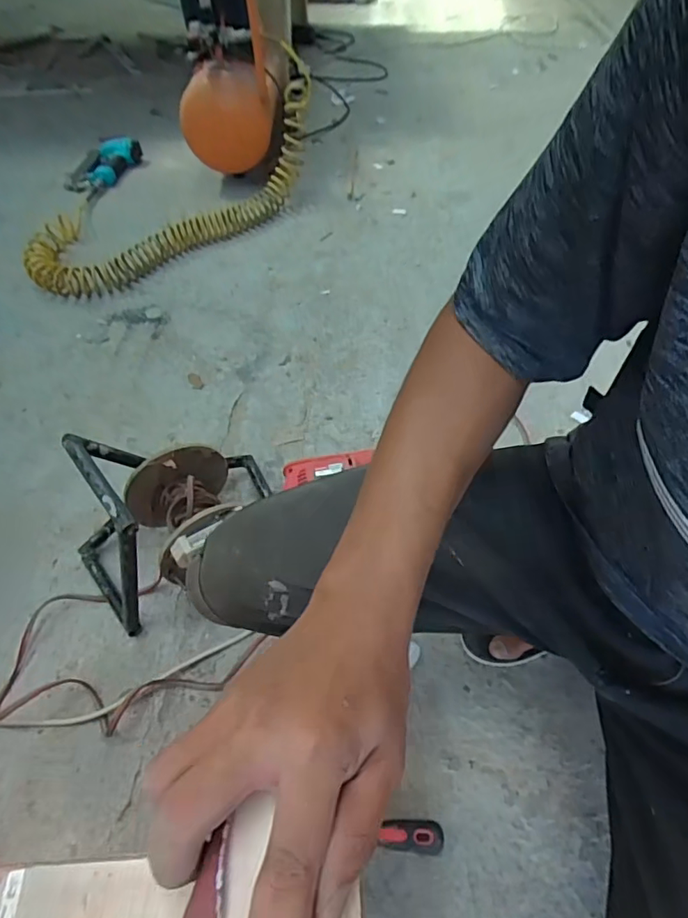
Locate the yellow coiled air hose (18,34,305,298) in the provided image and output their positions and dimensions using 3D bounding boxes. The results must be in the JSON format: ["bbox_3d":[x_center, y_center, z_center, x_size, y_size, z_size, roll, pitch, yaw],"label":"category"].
[{"bbox_3d":[-0.403,-0.687,1.268,0.804,0.241,0.287,-34,61,-24],"label":"yellow coiled air hose"}]

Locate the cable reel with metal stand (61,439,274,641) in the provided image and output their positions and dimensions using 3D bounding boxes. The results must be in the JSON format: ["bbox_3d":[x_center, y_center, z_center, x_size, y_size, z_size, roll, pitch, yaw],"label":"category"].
[{"bbox_3d":[-0.228,0.068,0.708,0.285,0.227,0.178,-28,59,-20],"label":"cable reel with metal stand"}]

